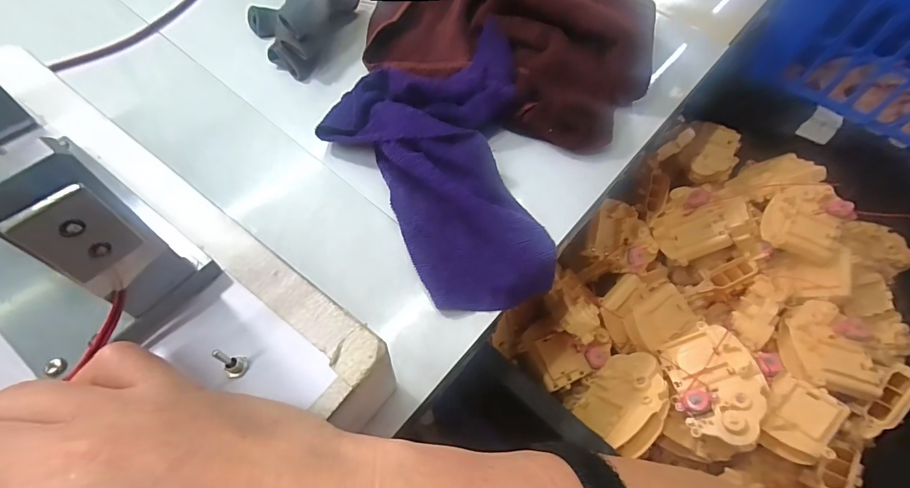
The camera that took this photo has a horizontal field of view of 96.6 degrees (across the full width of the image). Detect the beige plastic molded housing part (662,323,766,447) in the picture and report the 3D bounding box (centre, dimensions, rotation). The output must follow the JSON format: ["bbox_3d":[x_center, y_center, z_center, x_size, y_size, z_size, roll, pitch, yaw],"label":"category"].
[{"bbox_3d":[0.229,0.122,0.358,0.070,0.030,0.098,-14,51,26],"label":"beige plastic molded housing part"}]

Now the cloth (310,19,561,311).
[{"bbox_3d":[-0.017,-0.066,0.301,0.151,0.036,0.235,-6,60,-7],"label":"cloth"}]

